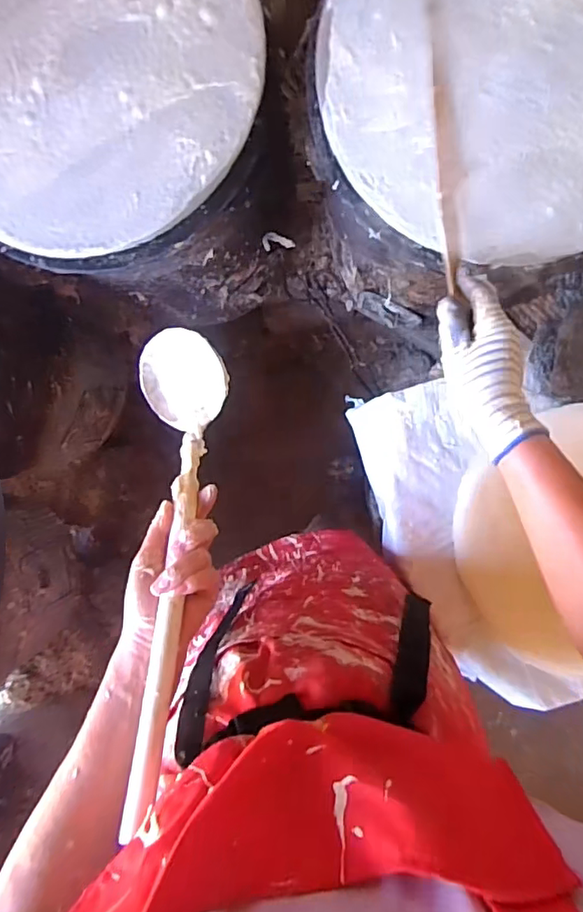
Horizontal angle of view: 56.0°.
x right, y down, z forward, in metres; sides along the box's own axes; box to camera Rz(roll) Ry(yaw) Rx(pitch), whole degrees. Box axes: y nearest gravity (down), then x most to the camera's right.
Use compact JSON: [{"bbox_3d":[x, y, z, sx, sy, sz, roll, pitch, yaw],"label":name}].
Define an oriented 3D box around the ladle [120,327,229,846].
[{"bbox_3d":[-0.110,0.073,0.456,0.086,0.071,0.397,1,64,2],"label":"ladle"}]

